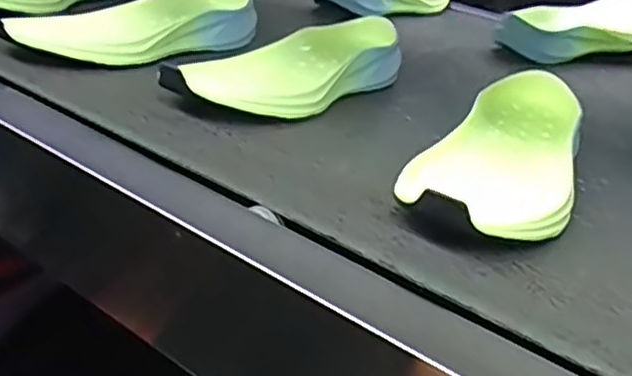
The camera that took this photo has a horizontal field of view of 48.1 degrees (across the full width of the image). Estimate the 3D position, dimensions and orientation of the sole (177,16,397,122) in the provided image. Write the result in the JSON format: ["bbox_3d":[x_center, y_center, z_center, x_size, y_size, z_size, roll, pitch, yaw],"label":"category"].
[{"bbox_3d":[-0.014,-0.105,0.609,0.103,0.041,0.256,20,32,27],"label":"sole"}]

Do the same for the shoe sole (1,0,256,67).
[{"bbox_3d":[-0.160,-0.149,0.663,0.245,0.043,0.083,-18,35,-36],"label":"shoe sole"}]

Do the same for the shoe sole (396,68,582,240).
[{"bbox_3d":[0.136,-0.024,0.484,0.092,0.036,0.261,17,30,23],"label":"shoe sole"}]

